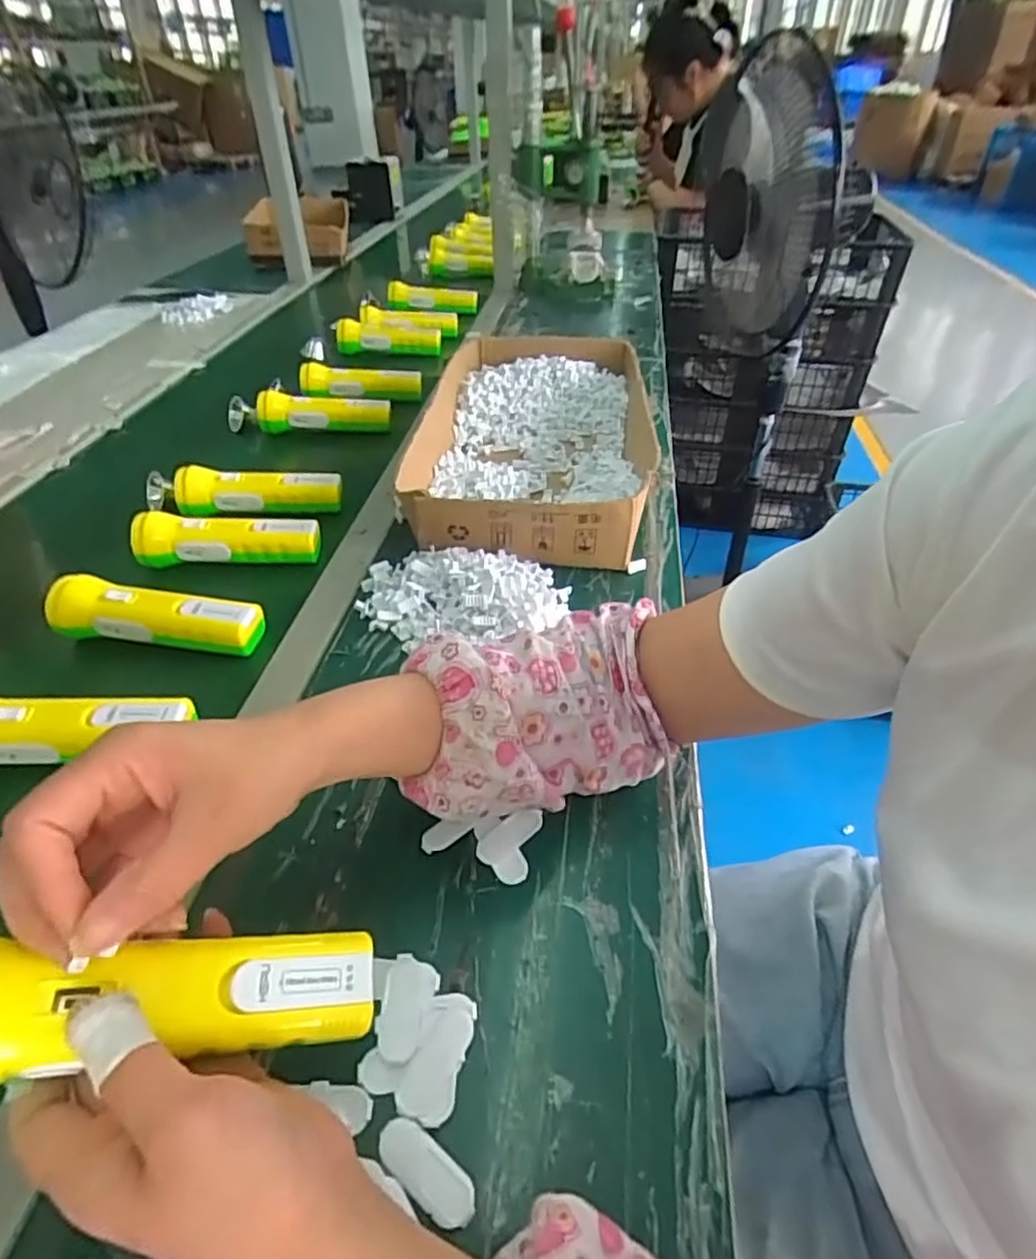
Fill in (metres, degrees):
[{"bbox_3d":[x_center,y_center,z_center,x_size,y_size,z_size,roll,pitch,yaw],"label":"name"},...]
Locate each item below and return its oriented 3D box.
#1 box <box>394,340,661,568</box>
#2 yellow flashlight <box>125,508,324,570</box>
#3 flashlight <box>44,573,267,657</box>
[{"bbox_3d":[0.020,-0.237,0.774,0.252,0.077,0.436,1,41,3],"label":"box"},{"bbox_3d":[-0.279,-0.090,0.636,0.168,0.042,0.042,-7,42,-6],"label":"yellow flashlight"},{"bbox_3d":[-0.310,-0.012,0.550,0.187,0.043,0.047,2,41,4],"label":"flashlight"}]

